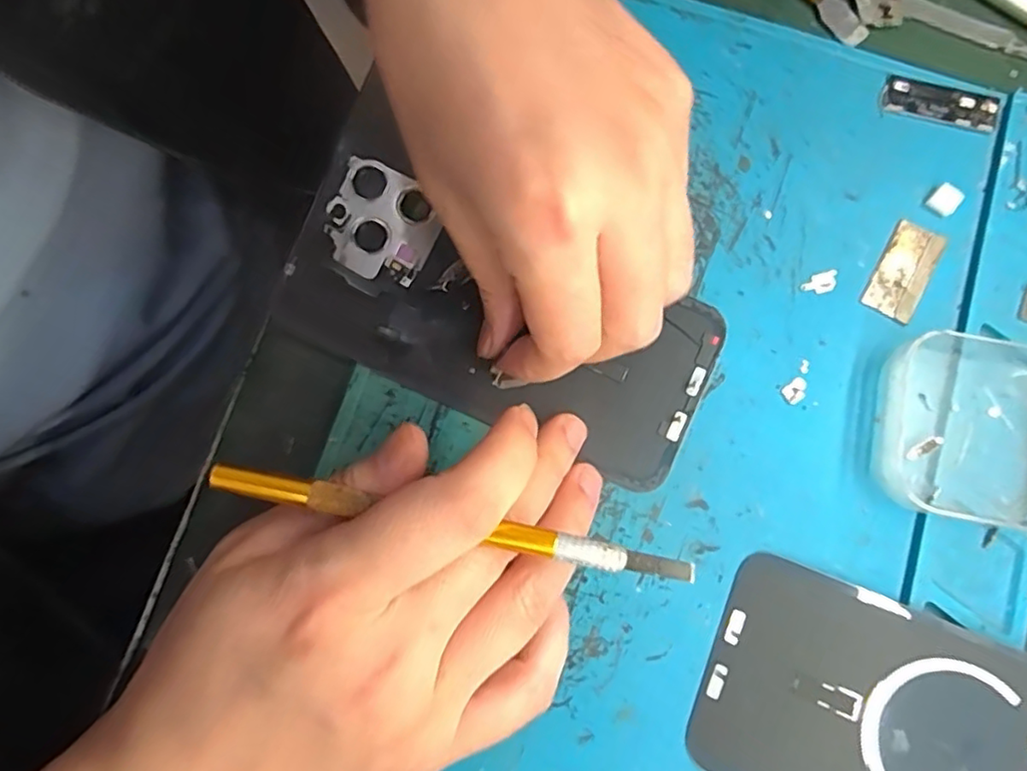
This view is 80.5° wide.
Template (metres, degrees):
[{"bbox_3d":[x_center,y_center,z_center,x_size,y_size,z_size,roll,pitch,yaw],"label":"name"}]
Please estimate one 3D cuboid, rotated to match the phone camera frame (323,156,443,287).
[{"bbox_3d":[-0.049,-0.060,0.225,0.040,0.005,0.040,25,81,4],"label":"phone camera frame"}]

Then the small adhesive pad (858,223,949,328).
[{"bbox_3d":[0.148,-0.043,0.227,0.020,0.004,0.038,29,81,5],"label":"small adhesive pad"}]

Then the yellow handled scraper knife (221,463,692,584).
[{"bbox_3d":[-0.016,0.039,0.169,0.136,0.004,0.008,13,80,-2],"label":"yellow handled scraper knife"}]

